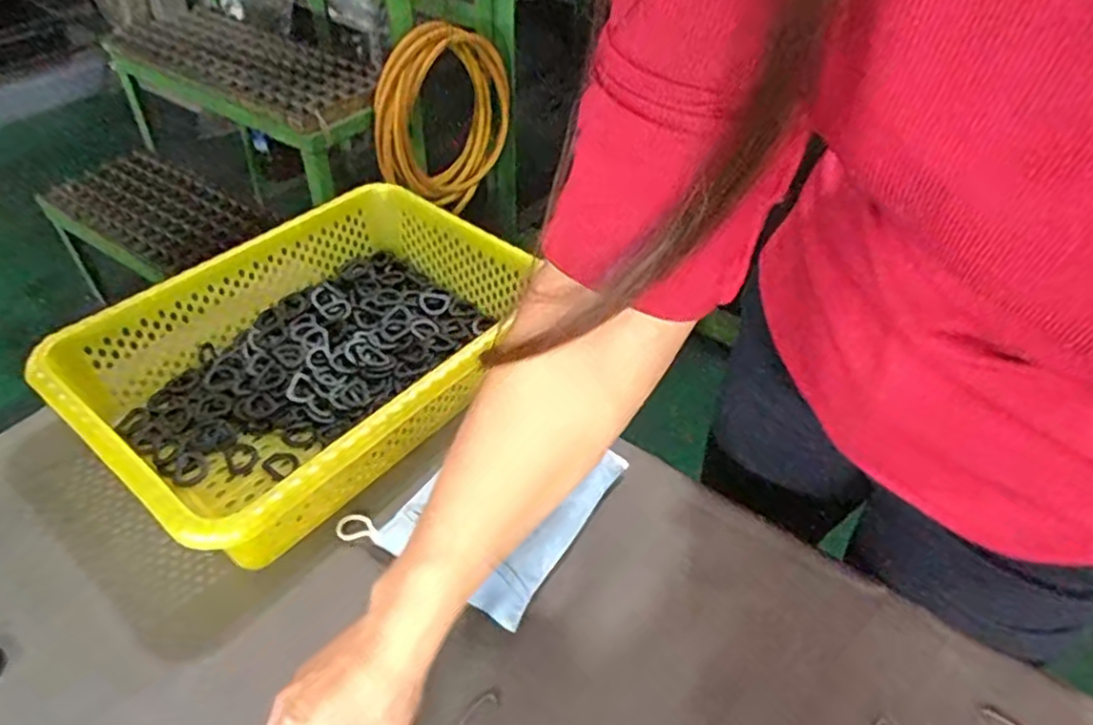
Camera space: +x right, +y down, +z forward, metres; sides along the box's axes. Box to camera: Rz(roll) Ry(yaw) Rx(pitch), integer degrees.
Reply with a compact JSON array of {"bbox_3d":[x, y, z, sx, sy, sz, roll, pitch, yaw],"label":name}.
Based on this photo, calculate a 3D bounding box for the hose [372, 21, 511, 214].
[{"bbox_3d":[-0.209,-0.490,1.422,0.060,0.378,0.351,29,51,24],"label":"hose"}]

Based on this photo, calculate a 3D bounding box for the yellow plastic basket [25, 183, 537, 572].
[{"bbox_3d":[-0.183,-0.011,0.569,0.249,0.089,0.348,30,51,25],"label":"yellow plastic basket"}]

